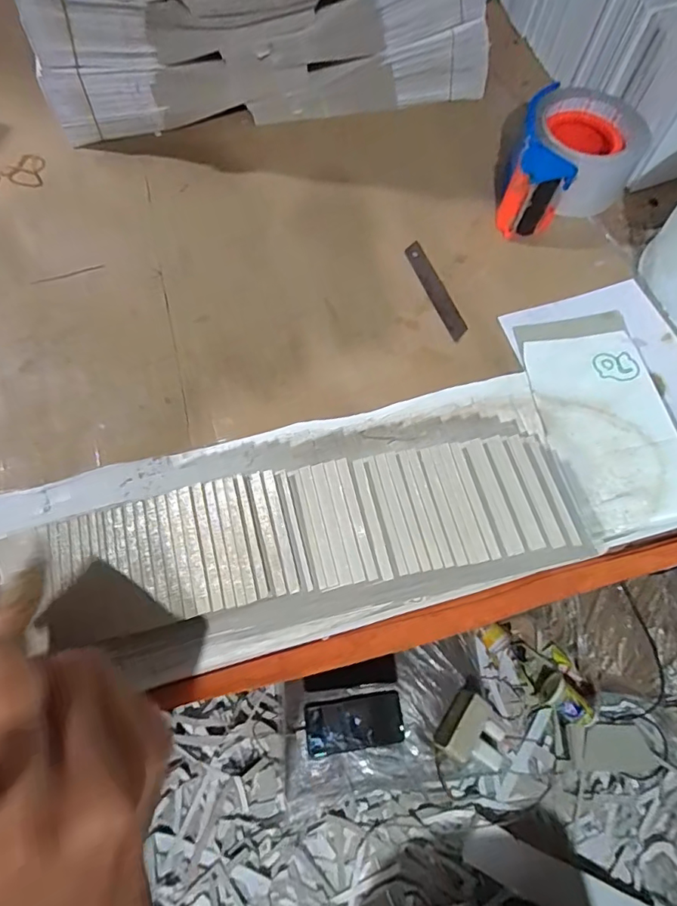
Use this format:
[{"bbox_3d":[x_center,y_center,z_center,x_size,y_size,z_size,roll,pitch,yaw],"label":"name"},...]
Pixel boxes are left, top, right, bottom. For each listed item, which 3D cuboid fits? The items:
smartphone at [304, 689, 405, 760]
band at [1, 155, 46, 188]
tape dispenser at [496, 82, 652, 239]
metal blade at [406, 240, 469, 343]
[{"bbox_3d":[0.028,0.457,0.855,0.161,0.013,0.084,-8,69,-7],"label":"smartphone"},{"bbox_3d":[-0.291,-0.263,0.468,0.034,0.004,0.038,3,75,-13],"label":"band"},{"bbox_3d":[0.205,-0.256,0.447,0.102,0.062,0.152,32,70,11],"label":"tape dispenser"},{"bbox_3d":[0.082,-0.136,0.423,0.019,0.008,0.102,-19,69,-10],"label":"metal blade"}]

